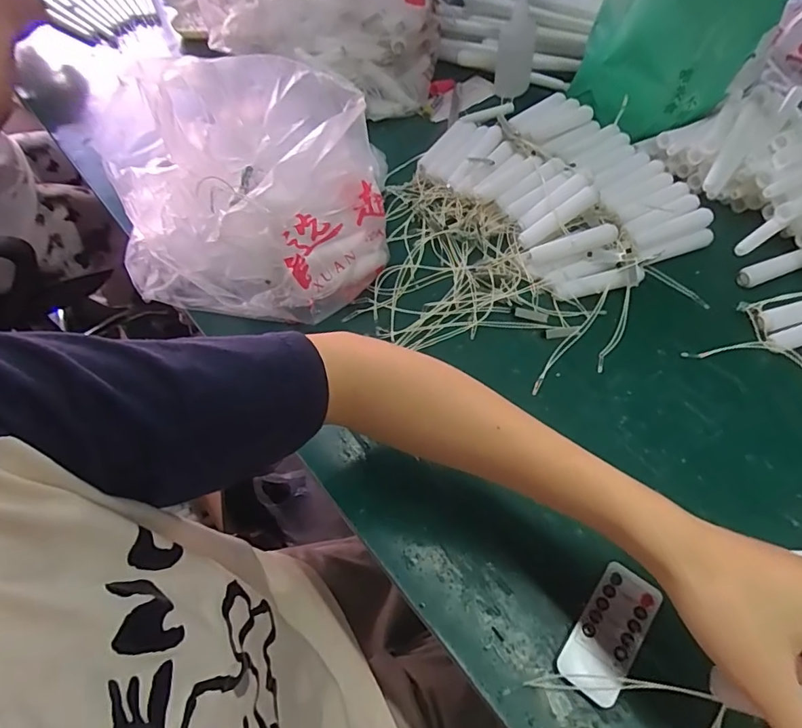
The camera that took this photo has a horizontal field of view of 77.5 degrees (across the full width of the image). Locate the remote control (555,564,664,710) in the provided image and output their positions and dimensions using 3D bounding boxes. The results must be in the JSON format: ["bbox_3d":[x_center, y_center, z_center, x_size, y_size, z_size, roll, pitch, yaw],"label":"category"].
[{"bbox_3d":[0.137,0.175,0.327,0.038,0.009,0.084,32,64,23],"label":"remote control"}]

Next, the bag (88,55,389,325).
[{"bbox_3d":[-0.154,-0.161,0.477,0.261,0.160,0.173,12,57,11],"label":"bag"}]

